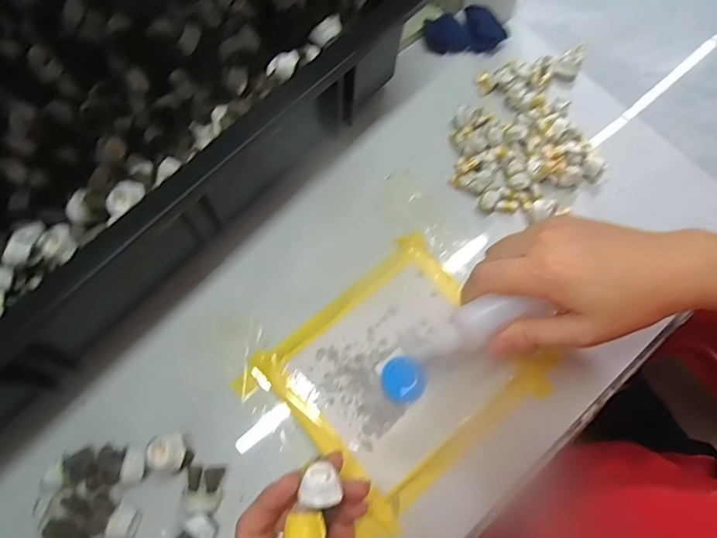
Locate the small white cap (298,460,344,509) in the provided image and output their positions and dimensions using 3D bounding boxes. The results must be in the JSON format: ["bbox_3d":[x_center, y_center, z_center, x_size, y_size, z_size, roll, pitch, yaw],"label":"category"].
[{"bbox_3d":[-0.019,0.115,0.249,0.019,0.008,0.022,8,71,1],"label":"small white cap"}]

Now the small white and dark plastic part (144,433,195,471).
[{"bbox_3d":[-0.116,0.112,0.285,0.018,0.019,0.022,-24,73,-10],"label":"small white and dark plastic part"}]

